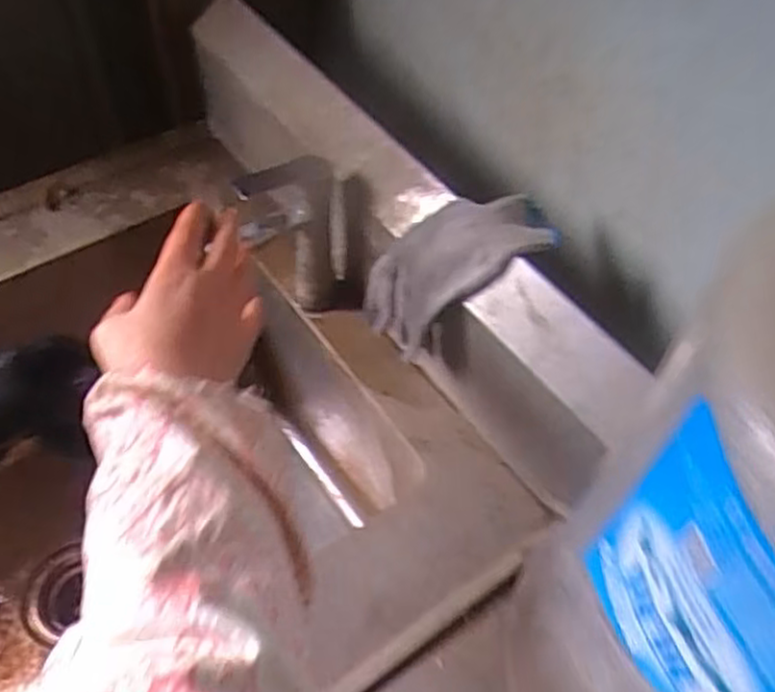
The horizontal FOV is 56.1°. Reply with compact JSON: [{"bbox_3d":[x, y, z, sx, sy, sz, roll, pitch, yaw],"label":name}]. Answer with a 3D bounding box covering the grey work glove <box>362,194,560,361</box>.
[{"bbox_3d":[0.042,-0.054,0.572,0.072,0.186,0.084,28,48,-30],"label":"grey work glove"}]

